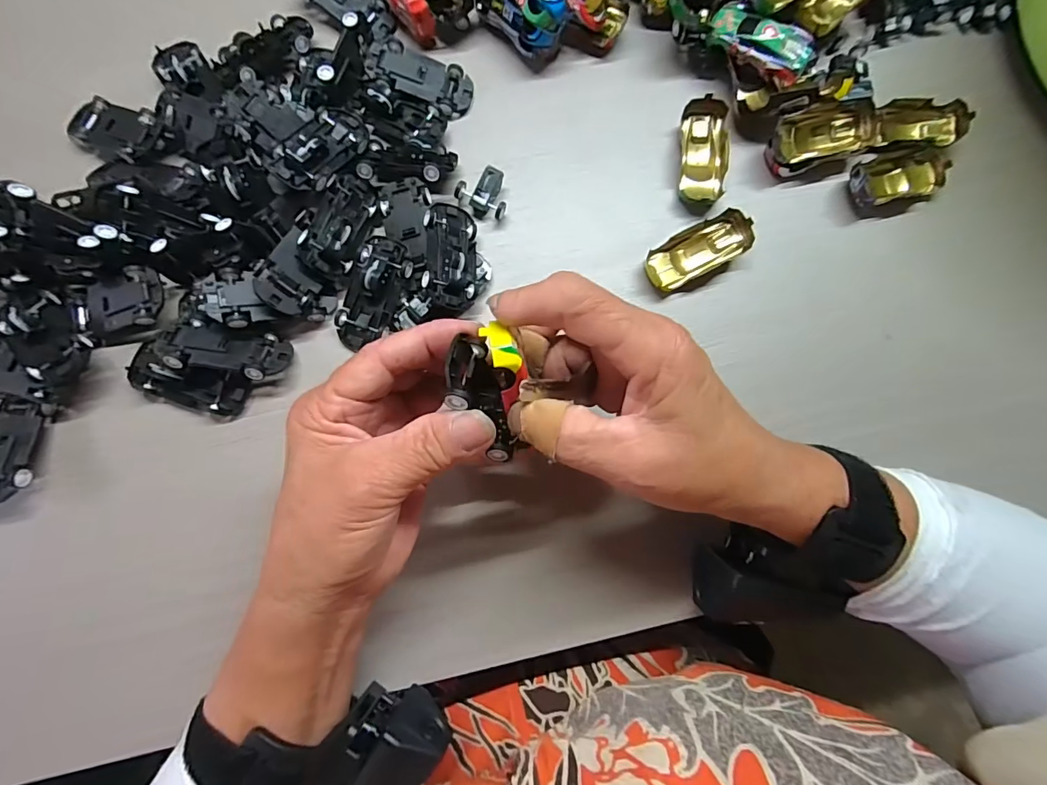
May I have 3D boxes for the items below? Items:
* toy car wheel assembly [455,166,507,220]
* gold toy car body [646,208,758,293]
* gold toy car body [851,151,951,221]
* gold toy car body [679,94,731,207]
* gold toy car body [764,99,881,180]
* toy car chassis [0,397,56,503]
[{"bbox_3d":[-0.024,-0.122,0.288,0.031,0.015,0.026,19,83,-2],"label":"toy car wheel assembly"},{"bbox_3d":[0.107,-0.084,0.287,0.062,0.020,0.032,-27,87,-6],"label":"gold toy car body"},{"bbox_3d":[0.242,-0.136,0.306,0.065,0.016,0.036,-21,86,-6],"label":"gold toy car body"},{"bbox_3d":[0.115,-0.151,0.299,0.027,0.014,0.063,2,84,-4],"label":"gold toy car body"},{"bbox_3d":[0.189,-0.162,0.301,0.069,0.022,0.031,-16,85,-5],"label":"gold toy car body"},{"bbox_3d":[-0.272,0.030,0.247,0.033,0.021,0.052,2,84,-4],"label":"toy car chassis"}]

